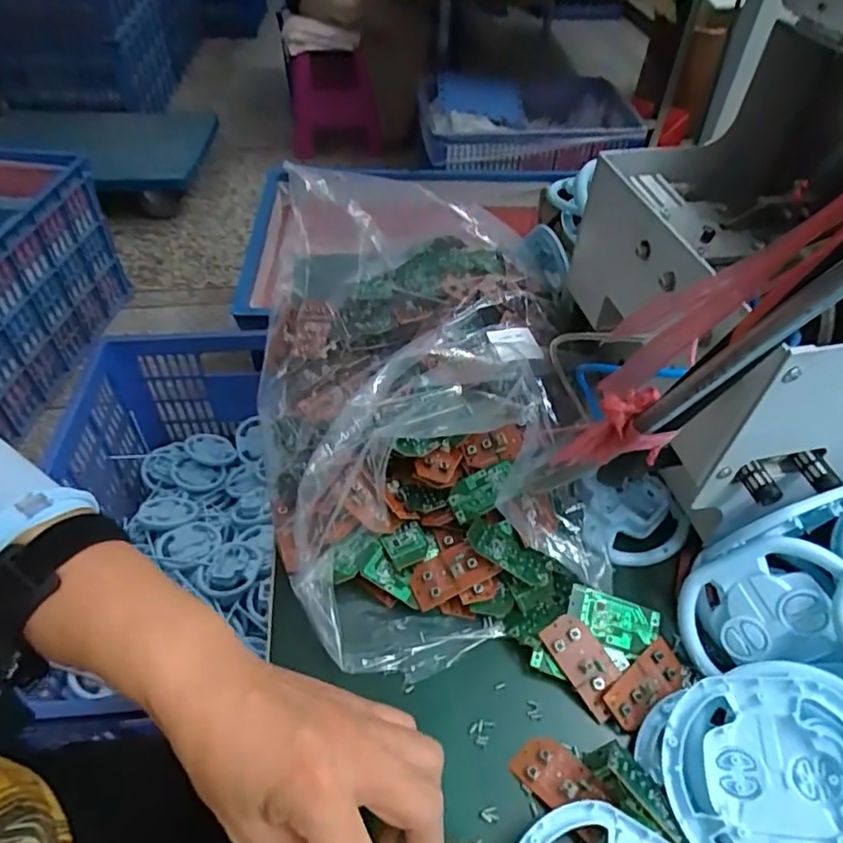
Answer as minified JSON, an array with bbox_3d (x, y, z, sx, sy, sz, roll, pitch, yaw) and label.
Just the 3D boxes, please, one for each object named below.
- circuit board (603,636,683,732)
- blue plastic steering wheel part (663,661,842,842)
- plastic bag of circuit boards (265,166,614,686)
[{"bbox_3d":[0.137,0.159,0.365,0.060,0.005,0.027,-26,69,-29],"label":"circuit board"},{"bbox_3d":[0.184,0.179,0.302,0.115,0.013,0.104,-23,50,9],"label":"blue plastic steering wheel part"},{"bbox_3d":[-0.014,-0.042,0.463,0.219,0.127,0.422,-8,62,-9],"label":"plastic bag of circuit boards"}]

